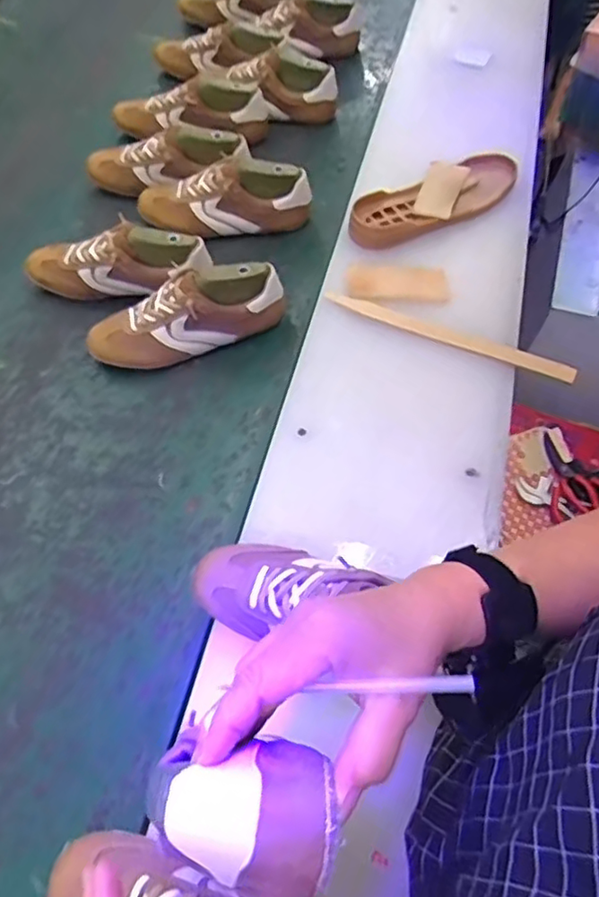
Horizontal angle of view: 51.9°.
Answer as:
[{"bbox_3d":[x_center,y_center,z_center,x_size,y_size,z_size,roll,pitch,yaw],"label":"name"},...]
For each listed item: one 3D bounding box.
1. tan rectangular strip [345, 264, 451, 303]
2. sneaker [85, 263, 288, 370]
[{"bbox_3d":[0.124,-0.210,0.776,0.130,0.005,0.051,4,71,-5],"label":"tan rectangular strip"},{"bbox_3d":[-0.144,-0.174,0.781,0.252,0.089,0.088,-22,61,-12],"label":"sneaker"}]

